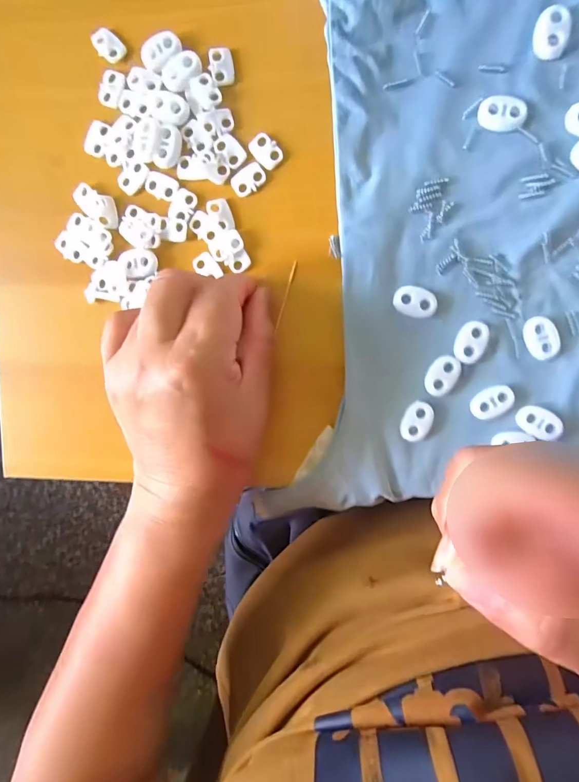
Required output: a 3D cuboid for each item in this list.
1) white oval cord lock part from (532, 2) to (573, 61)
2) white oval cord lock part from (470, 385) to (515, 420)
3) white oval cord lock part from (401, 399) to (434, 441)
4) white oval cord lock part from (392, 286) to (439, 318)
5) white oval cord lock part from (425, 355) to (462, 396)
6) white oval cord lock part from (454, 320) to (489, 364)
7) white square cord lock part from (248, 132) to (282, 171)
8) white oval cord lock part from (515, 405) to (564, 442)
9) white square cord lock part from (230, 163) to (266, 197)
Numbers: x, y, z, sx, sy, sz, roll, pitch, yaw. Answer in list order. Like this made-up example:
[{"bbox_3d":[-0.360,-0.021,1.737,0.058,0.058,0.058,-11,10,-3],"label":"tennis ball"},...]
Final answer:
[{"bbox_3d":[0.126,-0.173,0.196,0.015,0.005,0.023,0,96,7],"label":"white oval cord lock part"},{"bbox_3d":[0.107,0.006,0.215,0.022,0.004,0.015,-25,92,9],"label":"white oval cord lock part"},{"bbox_3d":[0.069,0.017,0.220,0.015,0.004,0.022,22,98,4],"label":"white oval cord lock part"},{"bbox_3d":[0.066,-0.047,0.214,0.022,0.004,0.016,14,97,5],"label":"white oval cord lock part"},{"bbox_3d":[0.081,-0.008,0.216,0.015,0.004,0.023,32,98,3],"label":"white oval cord lock part"},{"bbox_3d":[0.095,-0.026,0.213,0.015,0.004,0.022,17,97,5],"label":"white oval cord lock part"},{"bbox_3d":[-0.013,-0.129,0.218,0.013,0.004,0.018,-43,89,9],"label":"white square cord lock part"},{"bbox_3d":[0.131,0.017,0.213,0.023,0.005,0.015,32,98,3],"label":"white oval cord lock part"},{"bbox_3d":[-0.023,-0.115,0.221,0.019,0.004,0.013,-30,91,9],"label":"white square cord lock part"}]

